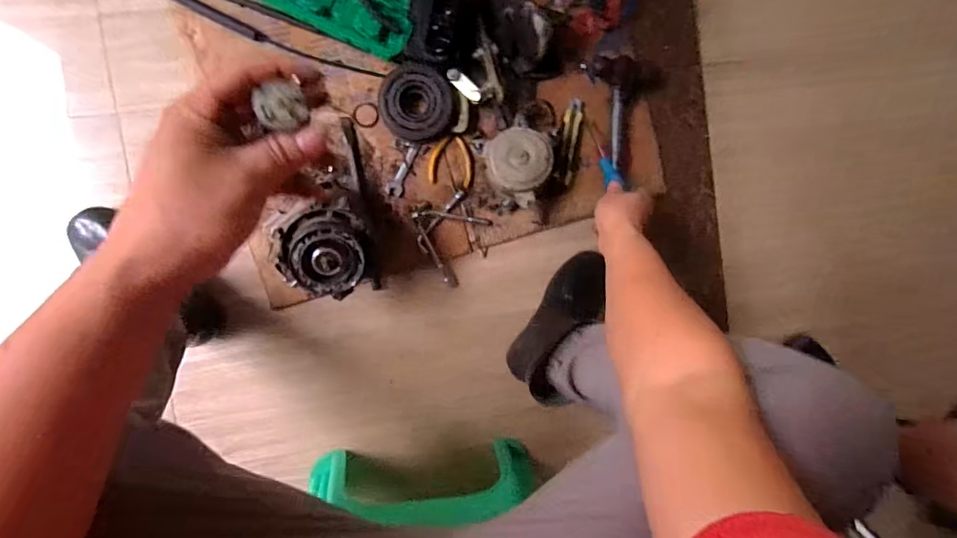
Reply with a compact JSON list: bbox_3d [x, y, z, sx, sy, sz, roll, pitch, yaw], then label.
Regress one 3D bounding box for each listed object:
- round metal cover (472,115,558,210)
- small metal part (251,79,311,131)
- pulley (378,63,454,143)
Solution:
[{"bbox_3d":[0.062,-0.175,0.734,0.121,0.077,0.116,-44,99,-5],"label":"round metal cover"},{"bbox_3d":[-0.108,-0.089,0.256,0.025,0.009,0.023,-28,96,-7],"label":"small metal part"},{"bbox_3d":[-0.097,-0.255,0.724,0.108,0.043,0.115,-1,93,-10],"label":"pulley"}]

